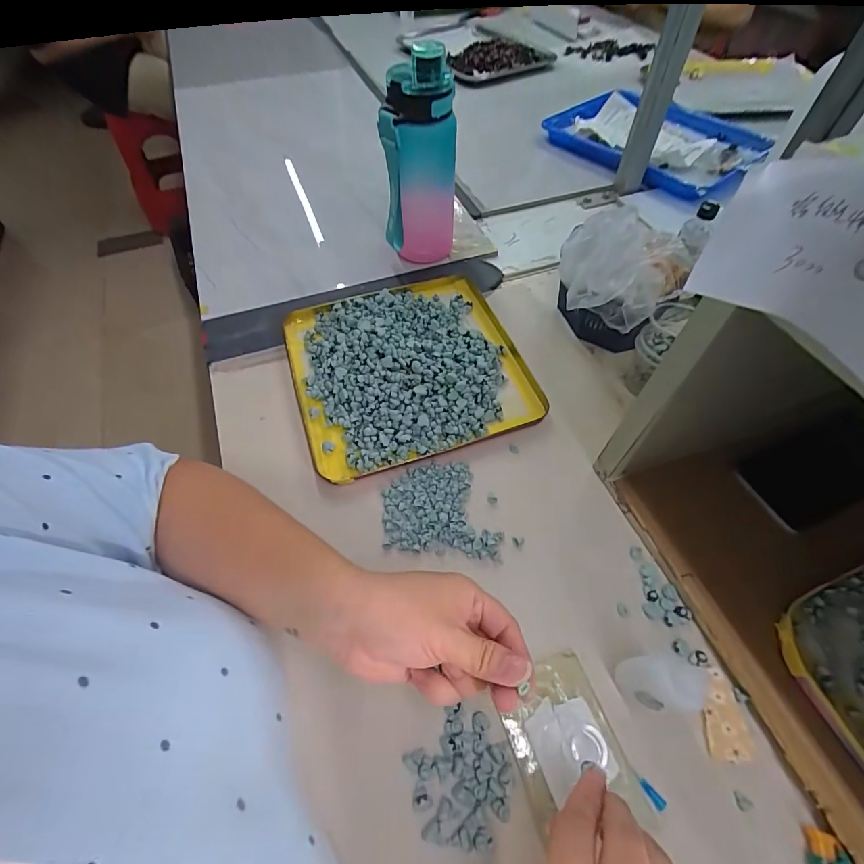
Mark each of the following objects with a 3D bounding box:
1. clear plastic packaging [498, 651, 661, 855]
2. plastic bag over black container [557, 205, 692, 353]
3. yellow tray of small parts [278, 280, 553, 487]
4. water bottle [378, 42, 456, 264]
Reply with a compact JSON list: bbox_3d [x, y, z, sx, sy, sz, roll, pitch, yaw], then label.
[{"bbox_3d":[0.089,0.211,0.287,0.070,0.010,0.100,-16,59,-8],"label":"clear plastic packaging"},{"bbox_3d":[0.190,-0.138,0.434,0.125,0.144,0.098,8,59,7],"label":"plastic bag over black container"},{"bbox_3d":[-0.027,-0.080,0.462,0.239,0.033,0.234,-18,59,-9],"label":"yellow tray of small parts"},{"bbox_3d":[-0.015,-0.303,0.499,0.083,0.218,0.078,-1,58,2],"label":"water bottle"}]

